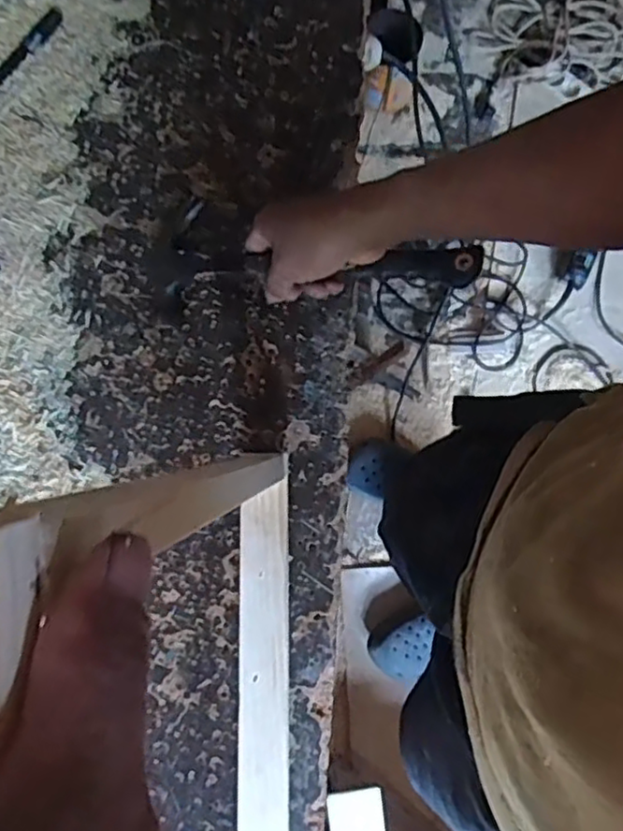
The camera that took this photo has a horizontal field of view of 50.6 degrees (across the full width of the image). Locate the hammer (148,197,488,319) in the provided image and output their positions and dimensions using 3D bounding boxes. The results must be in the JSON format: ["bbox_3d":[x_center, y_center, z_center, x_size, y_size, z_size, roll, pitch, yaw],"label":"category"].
[{"bbox_3d":[-0.004,-0.112,0.539,0.276,0.053,0.090,11,79,22],"label":"hammer"}]

